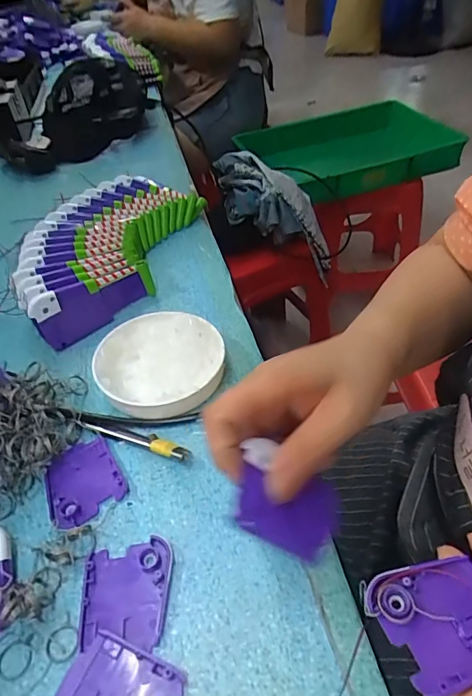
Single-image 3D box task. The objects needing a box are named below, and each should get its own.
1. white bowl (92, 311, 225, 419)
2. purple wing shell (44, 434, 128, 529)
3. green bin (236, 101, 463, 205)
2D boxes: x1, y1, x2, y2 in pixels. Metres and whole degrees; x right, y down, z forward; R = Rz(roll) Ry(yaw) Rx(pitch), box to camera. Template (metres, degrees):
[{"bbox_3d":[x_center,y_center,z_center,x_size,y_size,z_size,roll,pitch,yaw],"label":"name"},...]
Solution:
[{"bbox_3d":[-0.062,0.013,0.376,0.104,0.027,0.099,-2,45,2],"label":"white bowl"},{"bbox_3d":[-0.111,0.093,0.320,0.052,0.006,0.059,-27,49,-21],"label":"purple wing shell"},{"bbox_3d":[0.327,-0.570,1.277,0.561,0.103,0.385,-26,49,-18],"label":"green bin"}]

